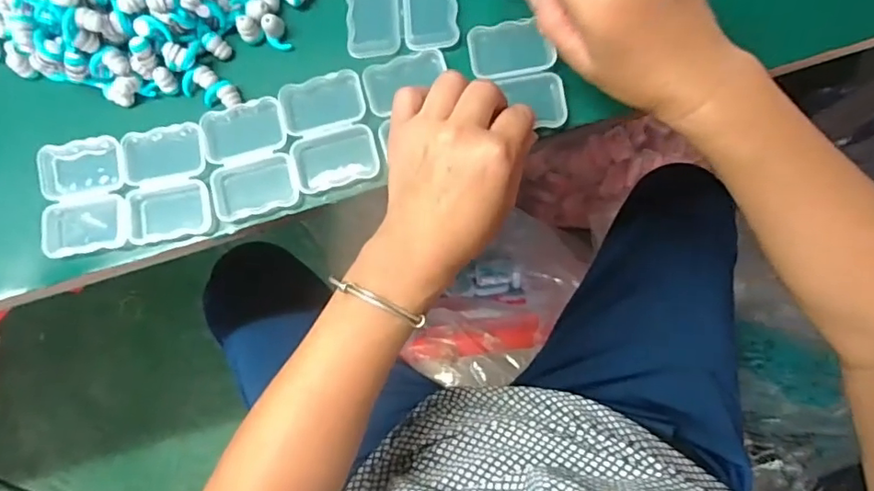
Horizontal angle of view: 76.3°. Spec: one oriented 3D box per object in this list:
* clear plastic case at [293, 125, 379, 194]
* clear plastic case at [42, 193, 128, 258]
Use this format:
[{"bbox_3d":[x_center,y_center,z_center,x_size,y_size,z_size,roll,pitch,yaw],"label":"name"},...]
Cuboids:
[{"bbox_3d":[-0.066,-0.058,0.368,0.054,0.008,0.036,-14,81,1],"label":"clear plastic case"},{"bbox_3d":[-0.229,-0.014,0.365,0.055,0.011,0.036,-9,87,1],"label":"clear plastic case"}]

